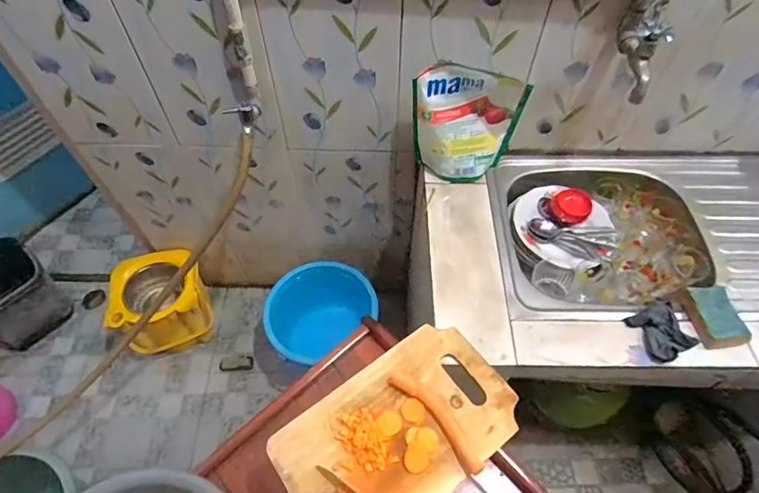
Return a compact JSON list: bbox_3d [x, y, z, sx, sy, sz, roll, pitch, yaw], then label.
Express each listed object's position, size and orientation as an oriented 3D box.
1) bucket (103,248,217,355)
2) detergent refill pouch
[{"bbox_3d":[-0.654,0.176,1.398,0.255,0.265,0.202,-17,58,-11],"label":"bucket"},{"bbox_3d":[0.163,-0.230,0.873,0.197,0.220,0.072,8,56,5],"label":"detergent refill pouch"}]

